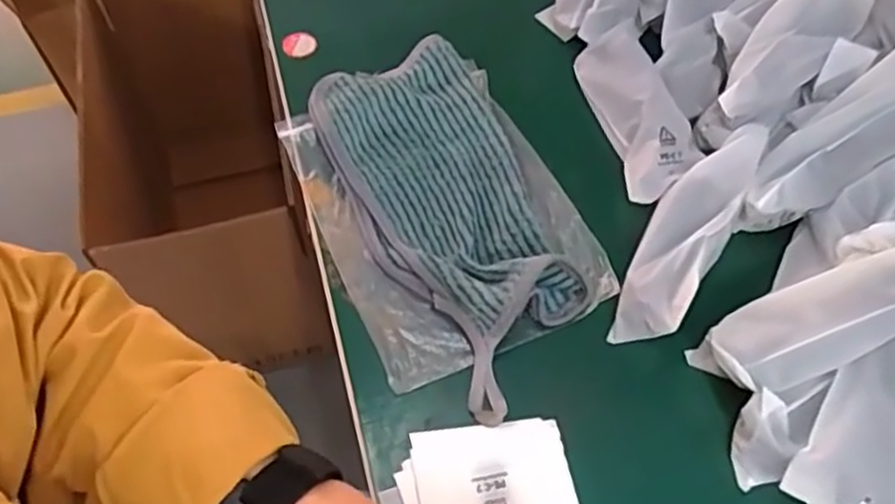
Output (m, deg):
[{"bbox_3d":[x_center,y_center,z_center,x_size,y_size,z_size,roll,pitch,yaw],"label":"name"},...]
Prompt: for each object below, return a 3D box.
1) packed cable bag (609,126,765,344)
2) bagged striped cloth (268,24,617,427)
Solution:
[{"bbox_3d":[0.141,-0.013,0.432,0.040,0.039,0.148,29,63,17],"label":"packed cable bag"},{"bbox_3d":[-0.001,-0.025,0.451,0.146,0.030,0.245,-22,61,-12],"label":"bagged striped cloth"}]

